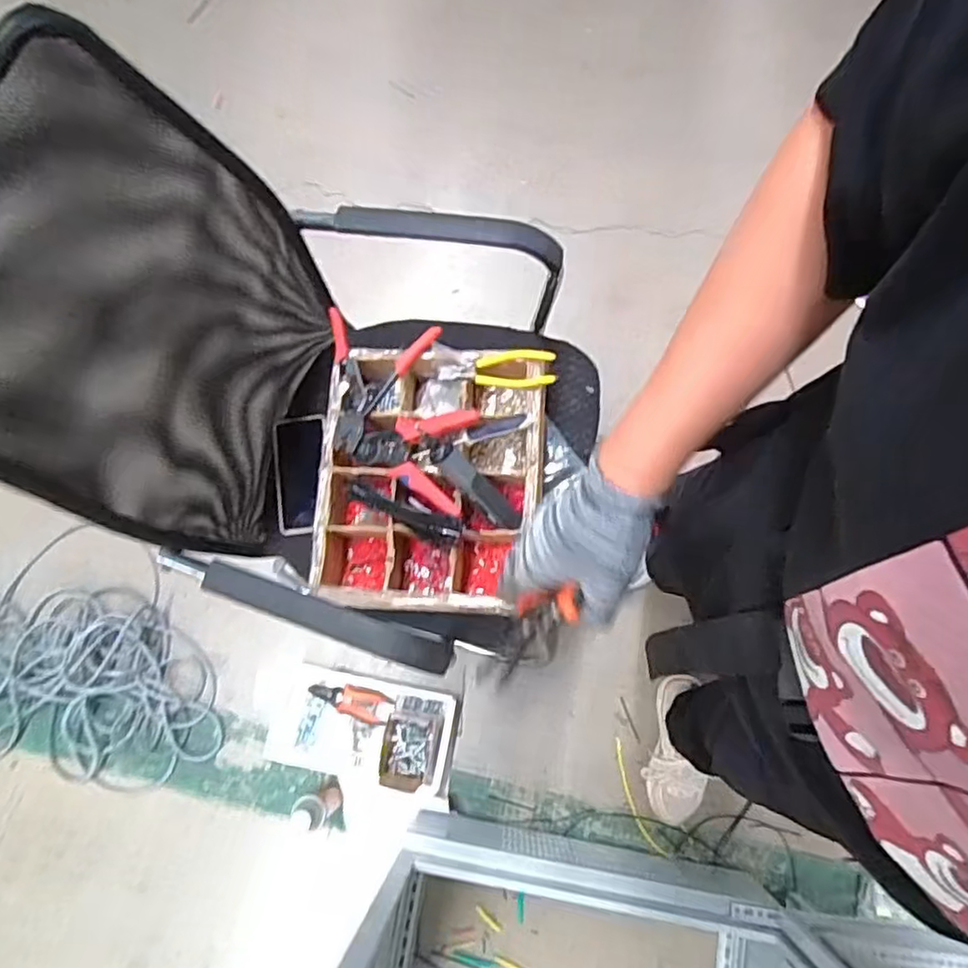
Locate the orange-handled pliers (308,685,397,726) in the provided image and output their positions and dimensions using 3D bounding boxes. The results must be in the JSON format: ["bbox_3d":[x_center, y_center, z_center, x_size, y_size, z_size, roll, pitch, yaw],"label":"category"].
[{"bbox_3d":[-0.249,0.402,1.194,0.165,0.016,0.056,9,78,15],"label":"orange-handled pliers"}]

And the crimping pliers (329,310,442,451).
[{"bbox_3d":[-0.153,-0.130,0.843,0.151,0.036,0.183,13,78,4],"label":"crimping pliers"}]

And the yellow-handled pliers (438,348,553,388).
[{"bbox_3d":[0.016,-0.150,0.824,0.147,0.015,0.048,3,77,2],"label":"yellow-handled pliers"}]

